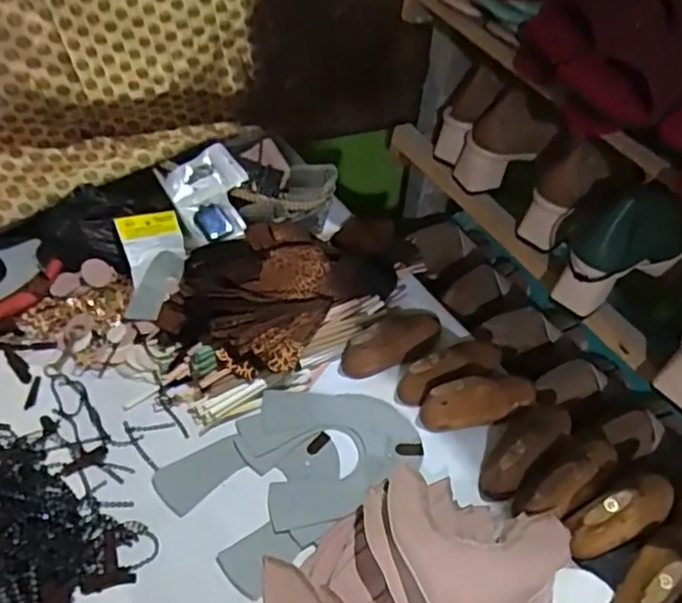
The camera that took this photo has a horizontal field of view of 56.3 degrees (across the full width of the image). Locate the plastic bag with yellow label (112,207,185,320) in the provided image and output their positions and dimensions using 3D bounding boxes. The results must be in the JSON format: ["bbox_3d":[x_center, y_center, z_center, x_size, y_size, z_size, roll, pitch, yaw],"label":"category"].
[{"bbox_3d":[-0.222,-0.046,0.771,0.083,0.018,0.134,-3,74,-40],"label":"plastic bag with yellow label"}]

